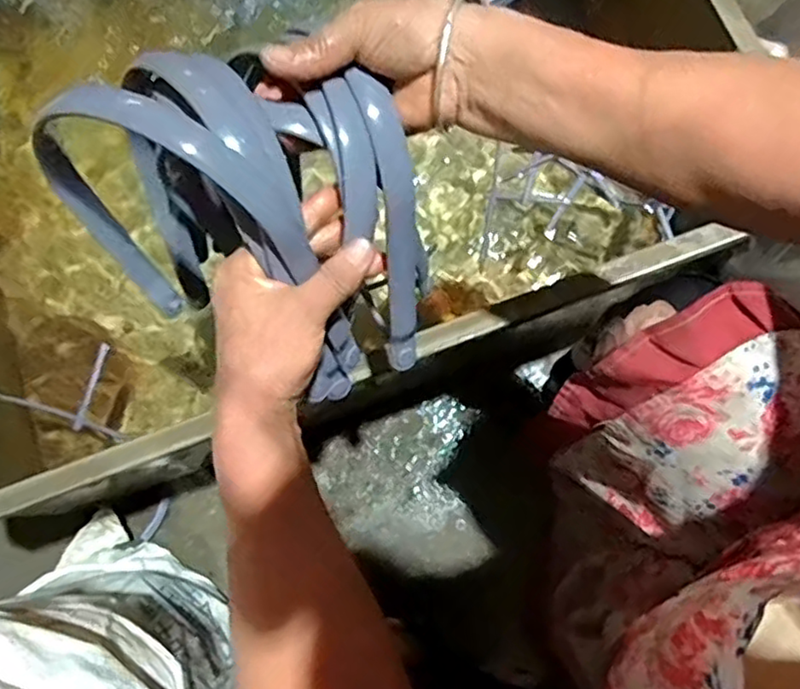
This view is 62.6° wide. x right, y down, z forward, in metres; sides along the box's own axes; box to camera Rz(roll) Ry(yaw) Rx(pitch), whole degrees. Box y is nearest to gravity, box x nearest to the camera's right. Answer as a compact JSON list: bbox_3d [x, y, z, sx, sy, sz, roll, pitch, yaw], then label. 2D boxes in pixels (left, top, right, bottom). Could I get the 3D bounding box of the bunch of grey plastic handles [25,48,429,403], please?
[{"bbox_3d":[-0.083,-0.080,0.398,0.215,0.198,0.143,32,79,8],"label":"bunch of grey plastic handles"}]

